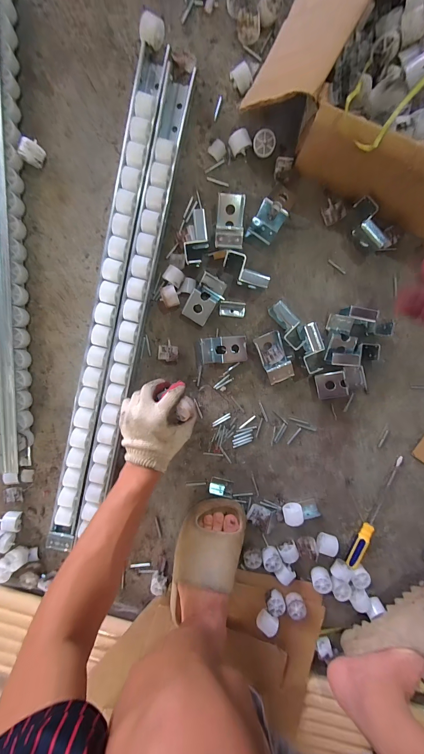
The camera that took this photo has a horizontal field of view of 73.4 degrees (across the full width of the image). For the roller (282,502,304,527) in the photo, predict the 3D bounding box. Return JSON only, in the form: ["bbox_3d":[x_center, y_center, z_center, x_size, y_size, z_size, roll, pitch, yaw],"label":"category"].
[{"bbox_3d":[0.150,0.254,0.529,0.033,0.029,0.032,-8,96,-1],"label":"roller"}]

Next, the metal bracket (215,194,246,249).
[{"bbox_3d":[0.031,-0.258,0.472,0.044,0.027,0.090,4,81,-2],"label":"metal bracket"}]

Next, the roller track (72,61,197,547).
[{"bbox_3d":[-0.131,-0.105,0.480,0.053,0.040,0.804,13,95,-3],"label":"roller track"}]

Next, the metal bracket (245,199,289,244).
[{"bbox_3d":[0.090,-0.255,0.470,0.048,0.041,0.056,32,94,-4],"label":"metal bracket"}]

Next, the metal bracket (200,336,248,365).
[{"bbox_3d":[0.021,-0.048,0.496,0.078,0.032,0.045,-5,96,-1],"label":"metal bracket"}]

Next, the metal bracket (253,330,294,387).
[{"bbox_3d":[0.108,-0.034,0.496,0.044,0.036,0.083,-23,96,1],"label":"metal bracket"}]

